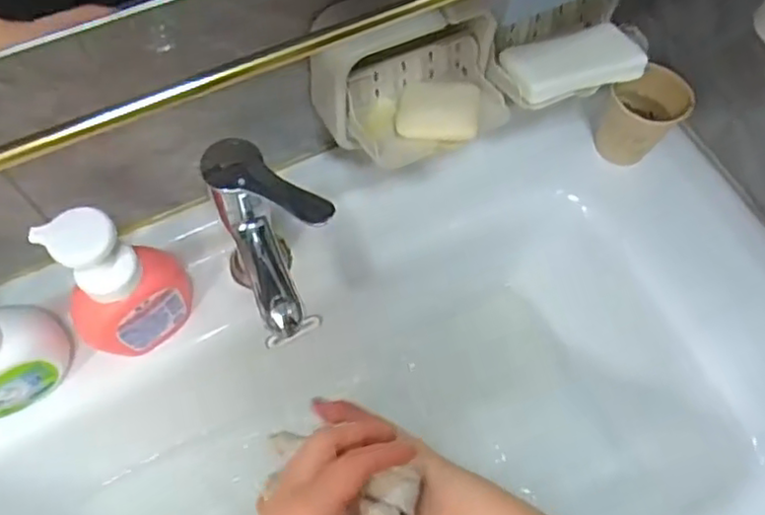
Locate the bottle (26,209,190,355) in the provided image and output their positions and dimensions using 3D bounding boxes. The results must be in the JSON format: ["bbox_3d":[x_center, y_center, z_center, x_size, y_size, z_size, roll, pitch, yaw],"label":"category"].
[{"bbox_3d":[-0.201,0.020,0.490,0.093,0.148,0.050,-35,70,-16],"label":"bottle"}]

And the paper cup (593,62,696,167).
[{"bbox_3d":[0.253,-0.138,0.629,0.068,0.076,0.064,1,65,-1],"label":"paper cup"}]

